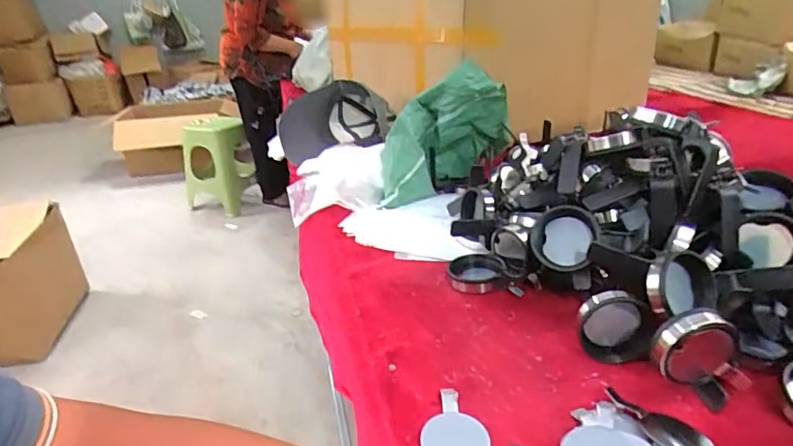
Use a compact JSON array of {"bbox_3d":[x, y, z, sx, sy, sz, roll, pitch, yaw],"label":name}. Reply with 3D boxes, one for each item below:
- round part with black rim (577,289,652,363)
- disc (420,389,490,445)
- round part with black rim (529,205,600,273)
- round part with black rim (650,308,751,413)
[{"bbox_3d":[0.211,0.100,0.484,0.066,0.067,0.018,5,28,16],"label":"round part with black rim"},{"bbox_3d":[0.048,0.168,0.418,0.053,0.004,0.076,-1,27,5],"label":"disc"},{"bbox_3d":[0.182,0.017,0.548,0.063,0.070,0.027,10,-3,20],"label":"round part with black rim"},{"bbox_3d":[0.258,0.115,0.428,0.081,0.086,0.022,2,27,11],"label":"round part with black rim"}]

